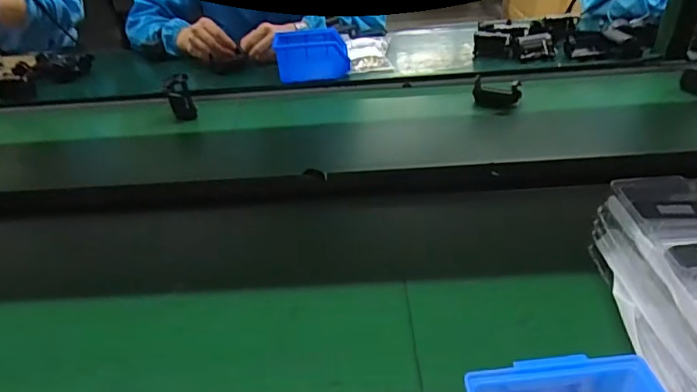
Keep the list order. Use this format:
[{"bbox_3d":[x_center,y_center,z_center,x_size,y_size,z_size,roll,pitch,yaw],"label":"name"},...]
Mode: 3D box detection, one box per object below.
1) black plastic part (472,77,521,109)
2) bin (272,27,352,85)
[{"bbox_3d":[0.240,-0.167,0.827,0.074,0.038,0.035,9,36,20],"label":"black plastic part"},{"bbox_3d":[-0.069,-0.267,0.977,0.135,0.075,0.116,-6,34,-2],"label":"bin"}]

